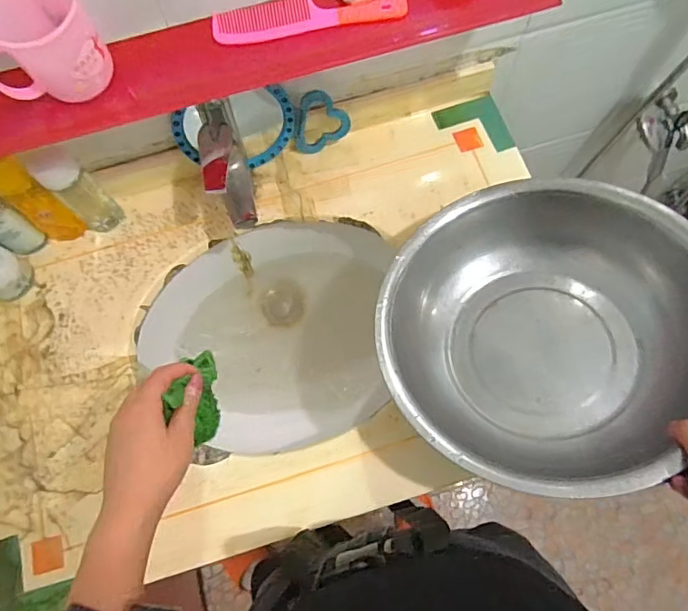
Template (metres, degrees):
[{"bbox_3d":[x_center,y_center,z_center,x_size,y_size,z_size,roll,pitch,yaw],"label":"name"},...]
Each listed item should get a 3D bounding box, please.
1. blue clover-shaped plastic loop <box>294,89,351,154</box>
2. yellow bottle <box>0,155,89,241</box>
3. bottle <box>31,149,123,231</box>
[{"bbox_3d":[-0.030,-0.253,0.718,0.070,0.099,0.016,9,55,-10],"label":"blue clover-shaped plastic loop"},{"bbox_3d":[-0.399,-0.133,0.664,0.047,0.157,0.046,33,78,9],"label":"yellow bottle"},{"bbox_3d":[-0.347,-0.148,0.674,0.049,0.139,0.042,-40,78,-10],"label":"bottle"}]

